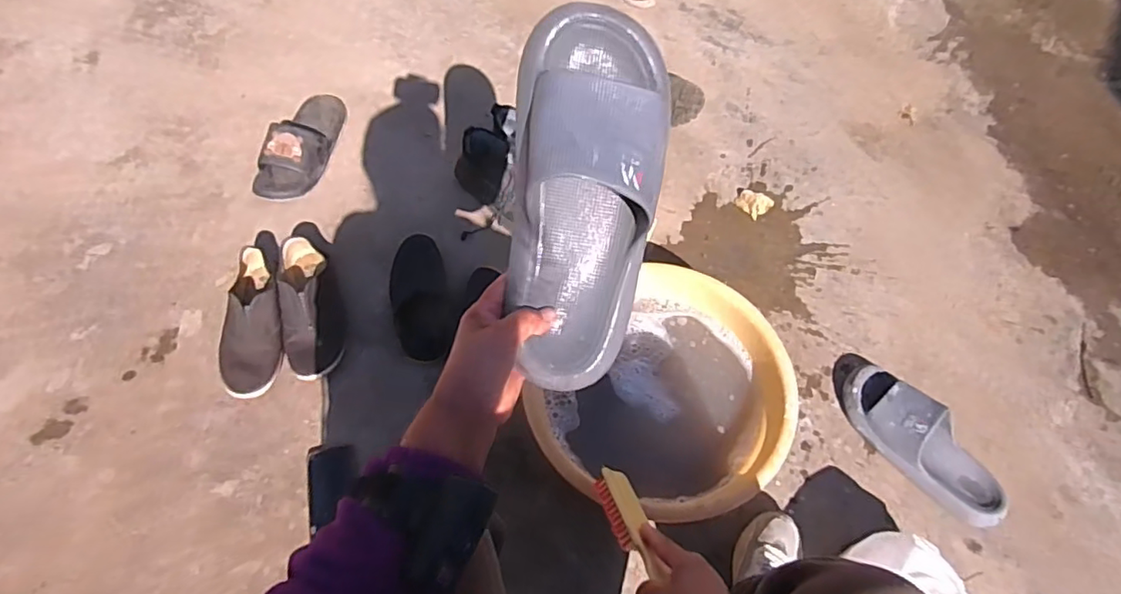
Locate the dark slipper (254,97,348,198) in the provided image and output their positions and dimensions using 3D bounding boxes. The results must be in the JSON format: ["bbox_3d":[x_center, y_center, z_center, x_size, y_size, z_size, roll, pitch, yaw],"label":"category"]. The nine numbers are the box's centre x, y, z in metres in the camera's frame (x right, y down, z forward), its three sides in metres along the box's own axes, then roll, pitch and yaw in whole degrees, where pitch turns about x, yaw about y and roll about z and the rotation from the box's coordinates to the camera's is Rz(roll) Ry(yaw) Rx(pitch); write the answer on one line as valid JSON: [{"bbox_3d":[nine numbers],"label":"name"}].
[{"bbox_3d":[-0.547,-0.338,1.266,0.121,0.083,0.299,7,60,2],"label":"dark slipper"}]

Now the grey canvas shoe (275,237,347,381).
[{"bbox_3d":[-0.446,0.015,1.075,0.105,0.068,0.272,-12,61,-9],"label":"grey canvas shoe"}]

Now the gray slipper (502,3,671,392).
[{"bbox_3d":[0.014,-0.063,0.446,0.108,0.070,0.284,6,103,1],"label":"gray slipper"}]

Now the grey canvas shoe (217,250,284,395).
[{"bbox_3d":[-0.537,0.043,1.049,0.105,0.081,0.269,-4,60,-5],"label":"grey canvas shoe"}]

